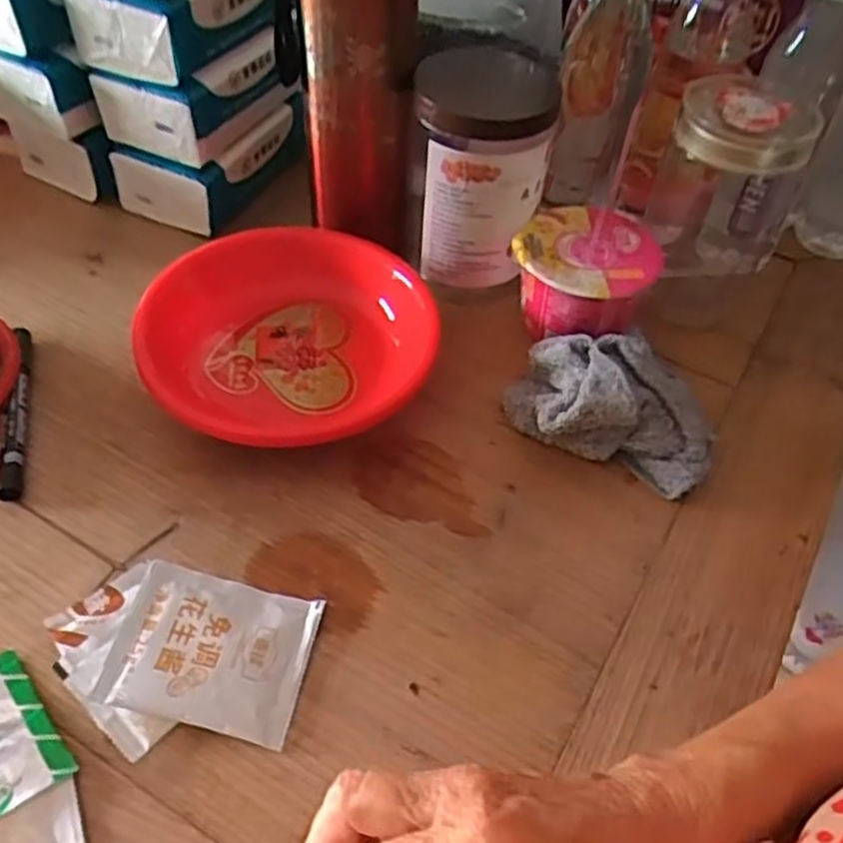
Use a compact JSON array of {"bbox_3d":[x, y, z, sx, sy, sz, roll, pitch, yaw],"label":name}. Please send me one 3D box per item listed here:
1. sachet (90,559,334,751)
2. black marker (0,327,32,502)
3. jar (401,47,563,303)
[{"bbox_3d":[-0.106,0.116,0.401,0.093,0.016,0.077,10,51,4],"label":"sachet"},{"bbox_3d":[-0.255,-0.009,0.494,0.013,0.015,0.139,-9,52,-11],"label":"black marker"},{"bbox_3d":[0.037,-0.172,0.554,0.097,0.139,0.089,2,51,-3],"label":"jar"}]

